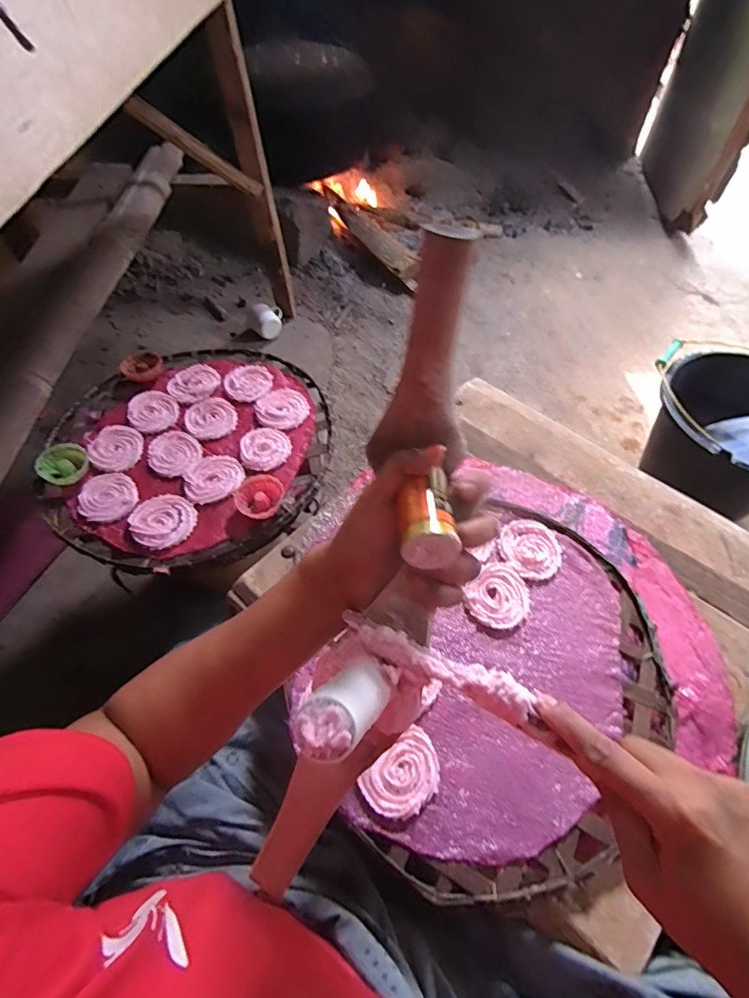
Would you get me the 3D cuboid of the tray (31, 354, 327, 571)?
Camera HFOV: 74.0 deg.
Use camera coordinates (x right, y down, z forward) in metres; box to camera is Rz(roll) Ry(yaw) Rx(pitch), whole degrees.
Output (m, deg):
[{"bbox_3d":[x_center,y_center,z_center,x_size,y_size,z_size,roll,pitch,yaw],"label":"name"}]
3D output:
[{"bbox_3d":[-0.257,-0.083,0.709,0.373,0.033,0.383,0,55,0],"label":"tray"}]

